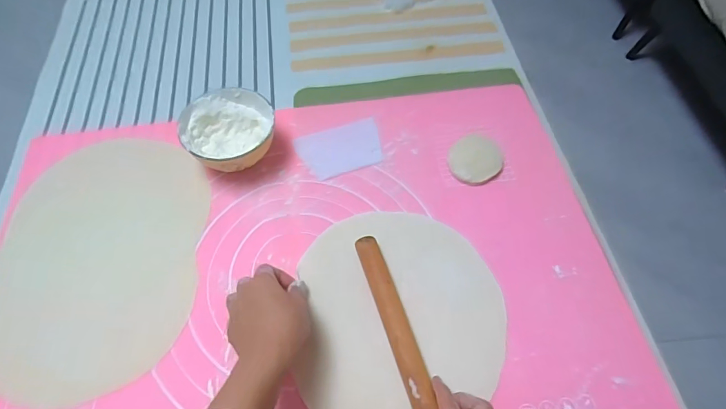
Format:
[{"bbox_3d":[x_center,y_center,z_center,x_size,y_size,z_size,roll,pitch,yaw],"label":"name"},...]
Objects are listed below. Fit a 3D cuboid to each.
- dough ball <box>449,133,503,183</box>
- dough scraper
[{"bbox_3d":[0.147,-0.060,0.557,0.067,0.027,0.060,-34,65,-19],"label":"dough ball"},{"bbox_3d":[-0.029,-0.077,0.583,0.112,0.004,0.077,-18,61,-11],"label":"dough scraper"}]

